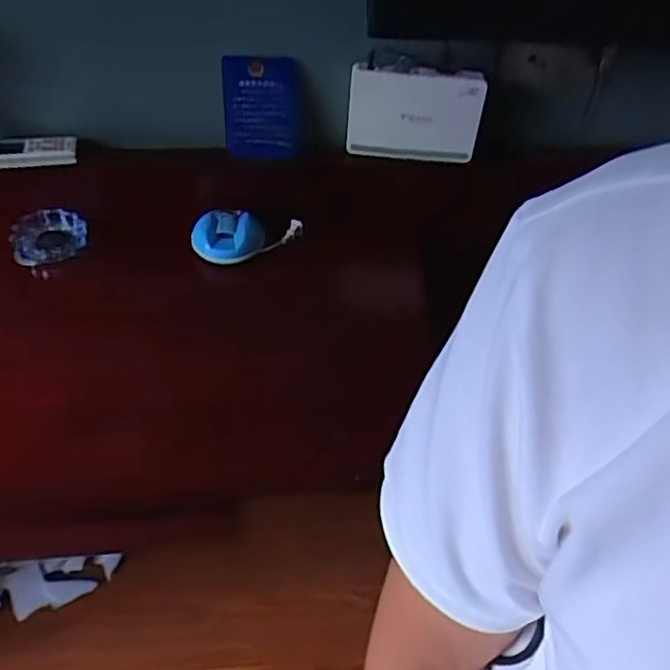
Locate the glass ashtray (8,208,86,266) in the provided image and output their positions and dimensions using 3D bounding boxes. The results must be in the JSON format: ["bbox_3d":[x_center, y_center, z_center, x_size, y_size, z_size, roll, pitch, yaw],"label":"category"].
[{"bbox_3d":[-0.468,-0.163,1.099,0.115,0.038,0.098,-14,51,-16],"label":"glass ashtray"}]

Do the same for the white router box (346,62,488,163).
[{"bbox_3d":[0.123,-0.340,1.043,0.202,0.147,0.022,4,47,-1],"label":"white router box"}]

